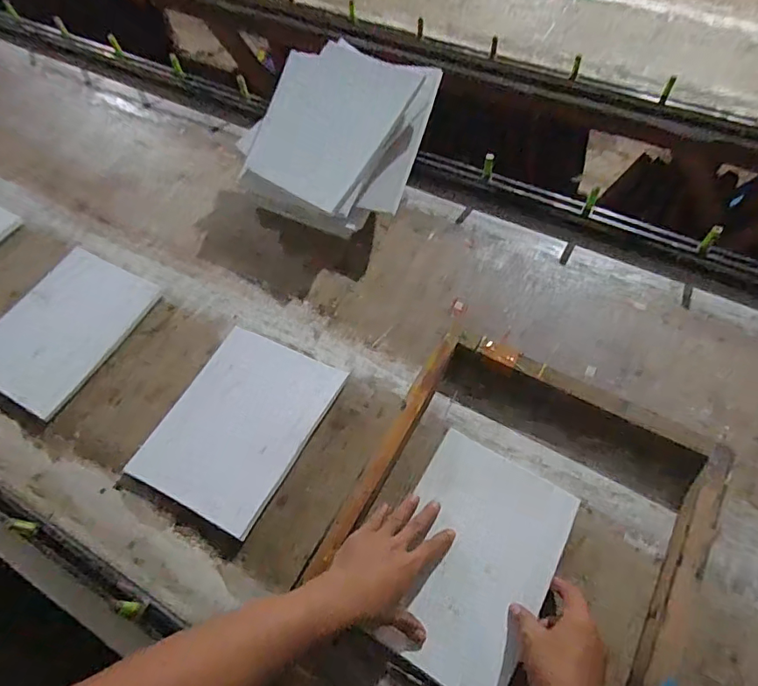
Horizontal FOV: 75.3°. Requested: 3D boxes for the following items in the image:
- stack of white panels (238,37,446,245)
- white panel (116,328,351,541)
[{"bbox_3d":[-0.078,-0.362,0.842,0.295,0.068,0.316,25,90,13],"label":"stack of white panels"},{"bbox_3d":[-0.206,0.119,0.737,0.209,0.018,0.272,24,66,15],"label":"white panel"}]

